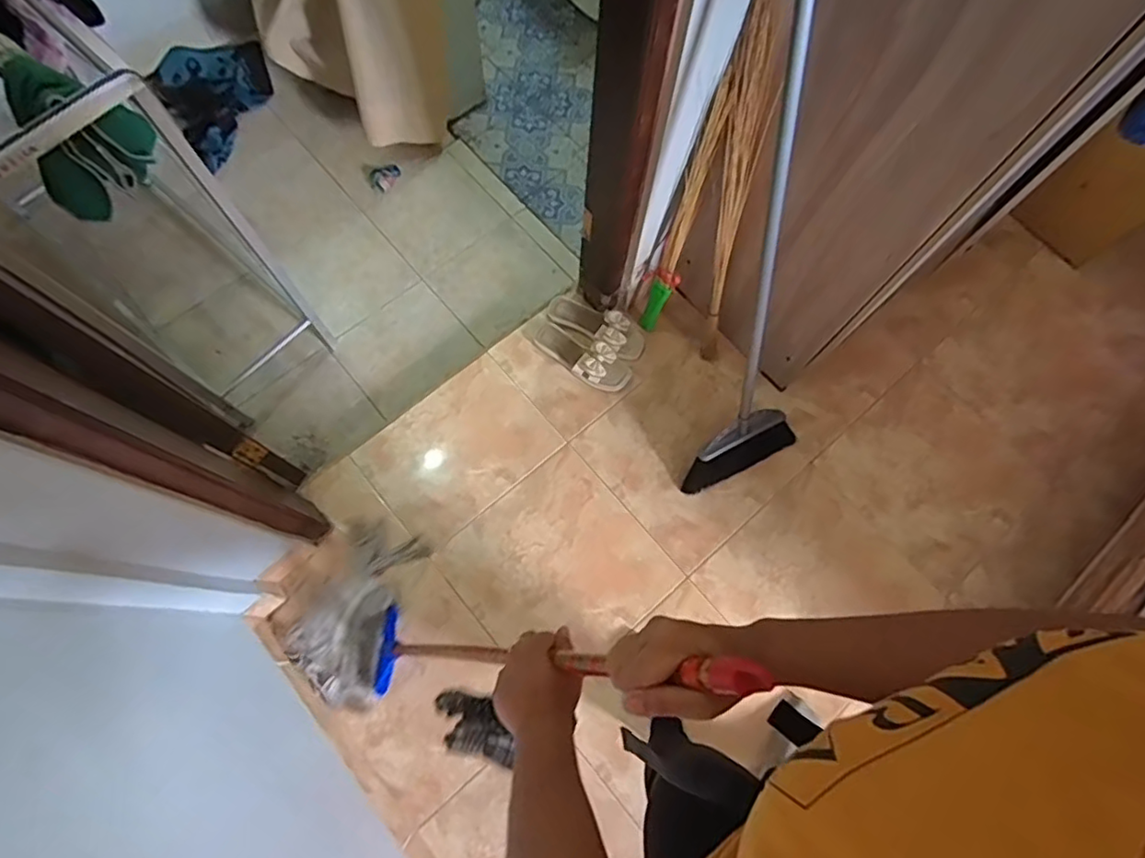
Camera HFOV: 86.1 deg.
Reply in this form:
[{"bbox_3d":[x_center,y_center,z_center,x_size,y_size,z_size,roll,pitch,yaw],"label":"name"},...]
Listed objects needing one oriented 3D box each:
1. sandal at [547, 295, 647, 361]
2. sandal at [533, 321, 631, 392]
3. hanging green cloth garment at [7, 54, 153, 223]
[{"bbox_3d":[0.055,-0.251,1.491,0.252,0.081,0.099,24,73,6],"label":"sandal"},{"bbox_3d":[0.018,-0.179,1.465,0.248,0.075,0.095,28,73,7],"label":"sandal"},{"bbox_3d":[-0.669,-0.397,0.825,0.112,0.160,0.150,0,72,-2],"label":"hanging green cloth garment"}]

